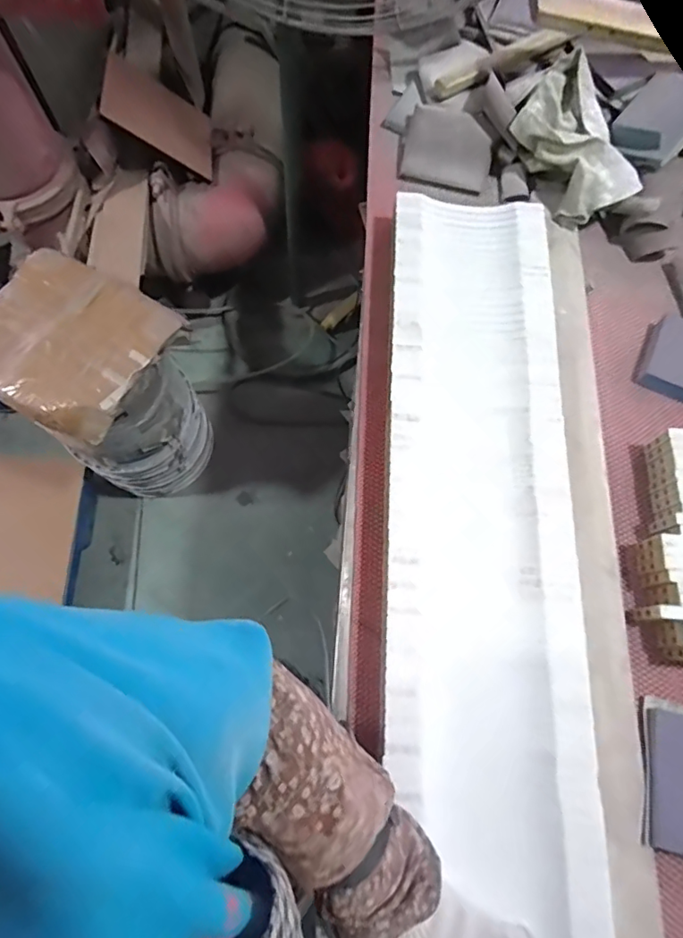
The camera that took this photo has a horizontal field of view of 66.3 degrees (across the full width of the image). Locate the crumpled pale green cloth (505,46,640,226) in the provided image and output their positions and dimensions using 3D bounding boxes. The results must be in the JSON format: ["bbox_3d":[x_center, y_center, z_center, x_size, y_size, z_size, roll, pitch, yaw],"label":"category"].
[{"bbox_3d":[0.303,-0.434,0.705,0.112,0.079,0.212,-21,72,-9],"label":"crumpled pale green cloth"}]

